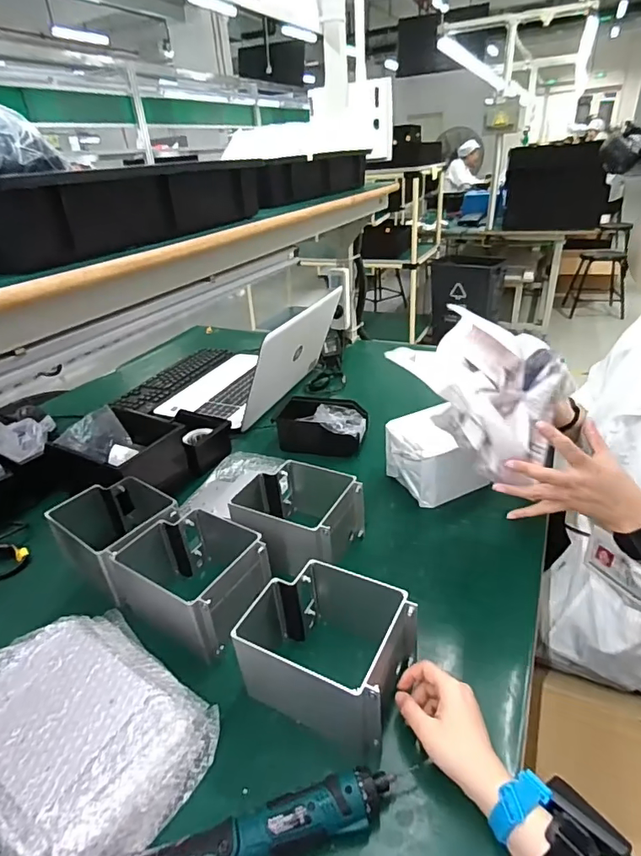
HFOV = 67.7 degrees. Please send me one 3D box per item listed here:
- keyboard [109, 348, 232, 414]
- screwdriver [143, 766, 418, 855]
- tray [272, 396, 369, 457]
[{"bbox_3d":[-0.377,-0.143,1.298,0.144,0.037,0.358,10,33,24],"label":"keyboard"},{"bbox_3d":[-0.052,0.353,0.406,0.280,0.041,0.041,-13,31,-13],"label":"screwdriver"},{"bbox_3d":[0.006,-0.013,0.966,0.170,0.085,0.132,4,31,15],"label":"tray"}]

